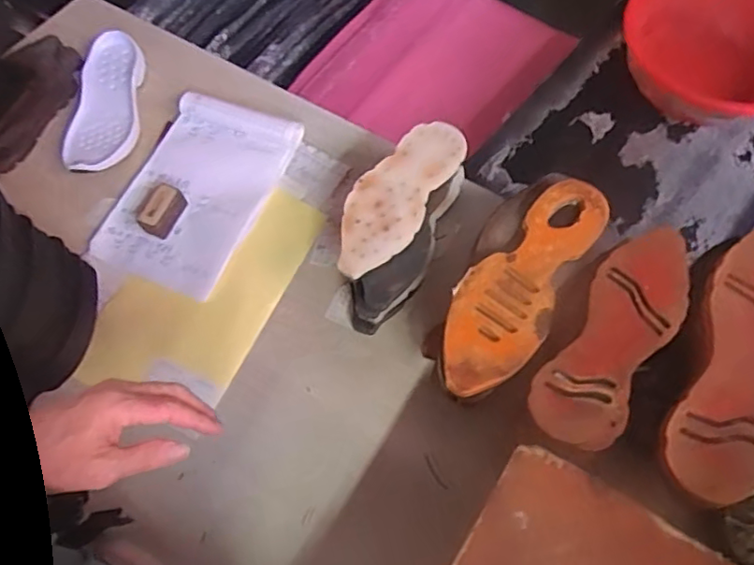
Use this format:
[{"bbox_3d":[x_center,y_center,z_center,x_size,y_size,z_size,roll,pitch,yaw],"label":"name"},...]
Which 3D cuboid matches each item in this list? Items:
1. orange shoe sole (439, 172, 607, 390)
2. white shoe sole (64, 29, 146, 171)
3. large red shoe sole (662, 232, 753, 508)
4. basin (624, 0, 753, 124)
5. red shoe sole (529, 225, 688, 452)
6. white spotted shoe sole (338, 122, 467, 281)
[{"bbox_3d":[0.162,-0.006,0.648,0.096,0.014,0.297,31,68,14],"label":"orange shoe sole"},{"bbox_3d":[-0.423,-0.284,0.914,0.101,0.024,0.263,-6,65,-3],"label":"white shoe sole"},{"bbox_3d":[0.380,0.072,0.593,0.108,0.025,0.318,25,67,11],"label":"large red shoe sole"},{"bbox_3d":[0.736,-0.505,1.275,0.386,0.135,0.386,0,65,0],"label":"basin"},{"bbox_3d":[0.256,0.053,0.622,0.093,0.029,0.266,31,68,14],"label":"red shoe sole"},{"bbox_3d":[0.024,-0.108,0.723,0.090,0.021,0.233,28,68,13],"label":"white spotted shoe sole"}]

